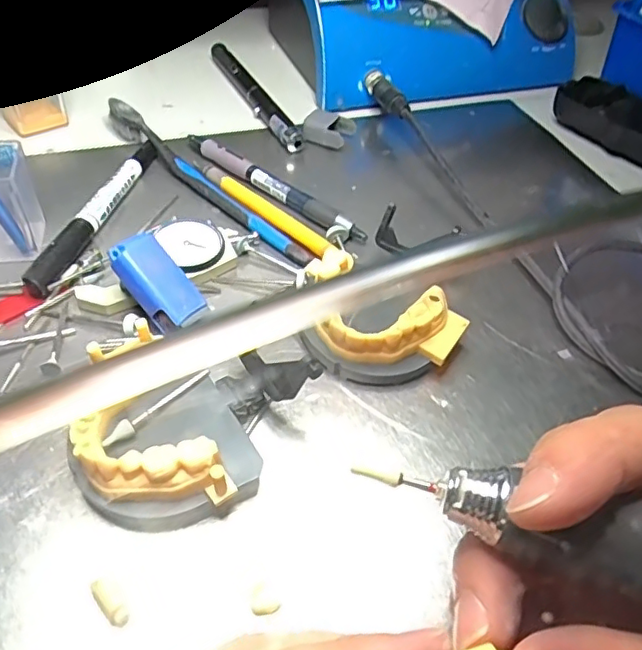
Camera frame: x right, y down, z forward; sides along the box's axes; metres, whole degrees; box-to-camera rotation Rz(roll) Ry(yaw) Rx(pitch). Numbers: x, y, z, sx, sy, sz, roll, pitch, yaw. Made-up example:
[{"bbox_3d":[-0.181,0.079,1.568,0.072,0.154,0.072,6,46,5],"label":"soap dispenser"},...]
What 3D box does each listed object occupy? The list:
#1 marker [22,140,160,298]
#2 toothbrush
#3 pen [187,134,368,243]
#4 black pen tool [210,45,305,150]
[{"bbox_3d":[-0.120,-0.063,0.315,0.011,0.014,0.132,13,48,5],"label":"marker"},{"bbox_3d":[-0.071,-0.088,0.338,0.013,0.016,0.182,-34,60,-31],"label":"toothbrush"},{"bbox_3d":[-0.031,-0.085,0.341,0.137,0.008,0.012,35,53,23],"label":"pen"},{"bbox_3d":[-0.049,-0.167,0.420,0.016,0.016,0.145,-19,53,-22],"label":"black pen tool"}]

